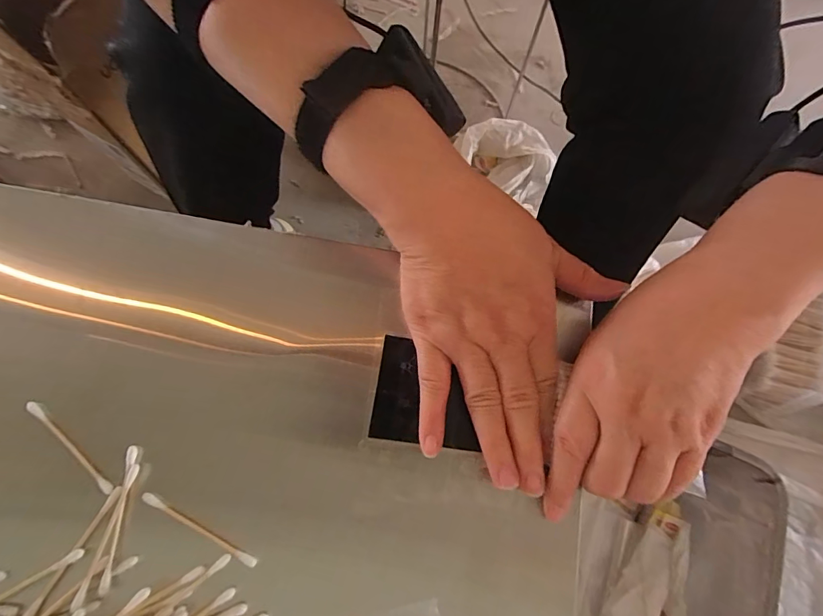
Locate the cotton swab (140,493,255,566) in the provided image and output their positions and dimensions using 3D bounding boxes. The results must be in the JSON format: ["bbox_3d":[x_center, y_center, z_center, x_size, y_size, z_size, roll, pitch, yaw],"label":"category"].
[{"bbox_3d":[-0.114,0.119,0.232,0.071,0.004,0.005,29,75,6],"label":"cotton swab"}]

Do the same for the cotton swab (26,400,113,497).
[{"bbox_3d":[-0.191,0.078,0.241,0.070,0.005,0.006,41,77,9],"label":"cotton swab"}]

